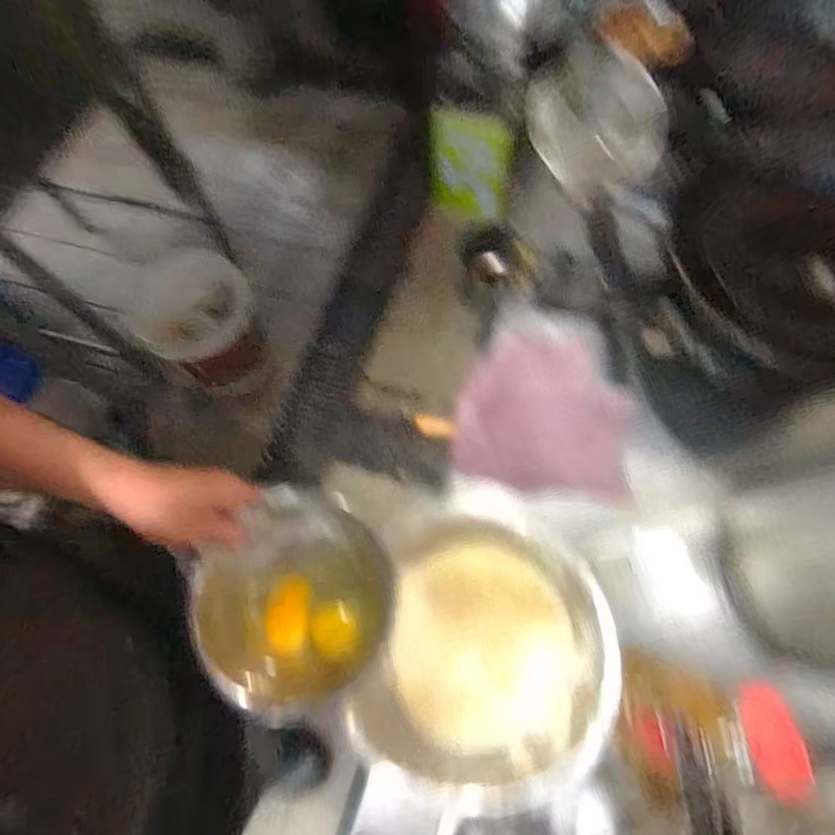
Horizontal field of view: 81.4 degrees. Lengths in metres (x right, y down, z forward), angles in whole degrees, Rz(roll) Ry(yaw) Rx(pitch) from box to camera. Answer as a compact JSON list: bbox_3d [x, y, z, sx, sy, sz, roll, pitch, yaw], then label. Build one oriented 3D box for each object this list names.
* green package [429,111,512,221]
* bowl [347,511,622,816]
[{"bbox_3d":[0.170,-0.831,1.656,0.267,0.363,0.052,21,70,10],"label":"green package"},{"bbox_3d":[0.089,0.292,0.612,0.283,0.107,0.314,13,69,7],"label":"bowl"}]

